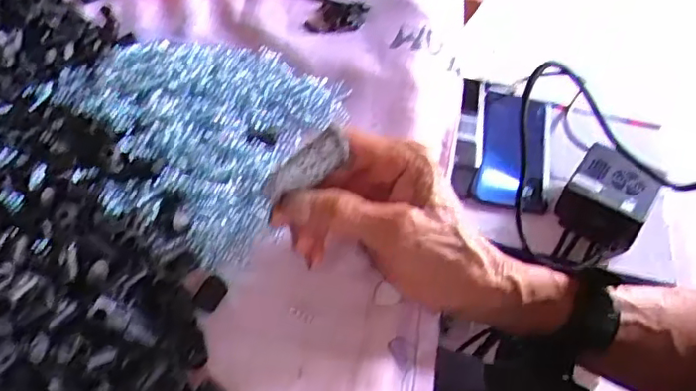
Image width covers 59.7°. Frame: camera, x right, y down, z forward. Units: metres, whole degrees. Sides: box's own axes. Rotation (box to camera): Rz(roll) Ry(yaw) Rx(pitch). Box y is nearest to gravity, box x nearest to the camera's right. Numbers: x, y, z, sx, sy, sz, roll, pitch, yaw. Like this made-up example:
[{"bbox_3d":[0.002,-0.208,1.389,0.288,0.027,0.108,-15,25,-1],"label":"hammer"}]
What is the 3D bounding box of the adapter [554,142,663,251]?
[{"bbox_3d":[0.242,0.002,0.565,0.072,0.045,0.081,31,54,21],"label":"adapter"}]

